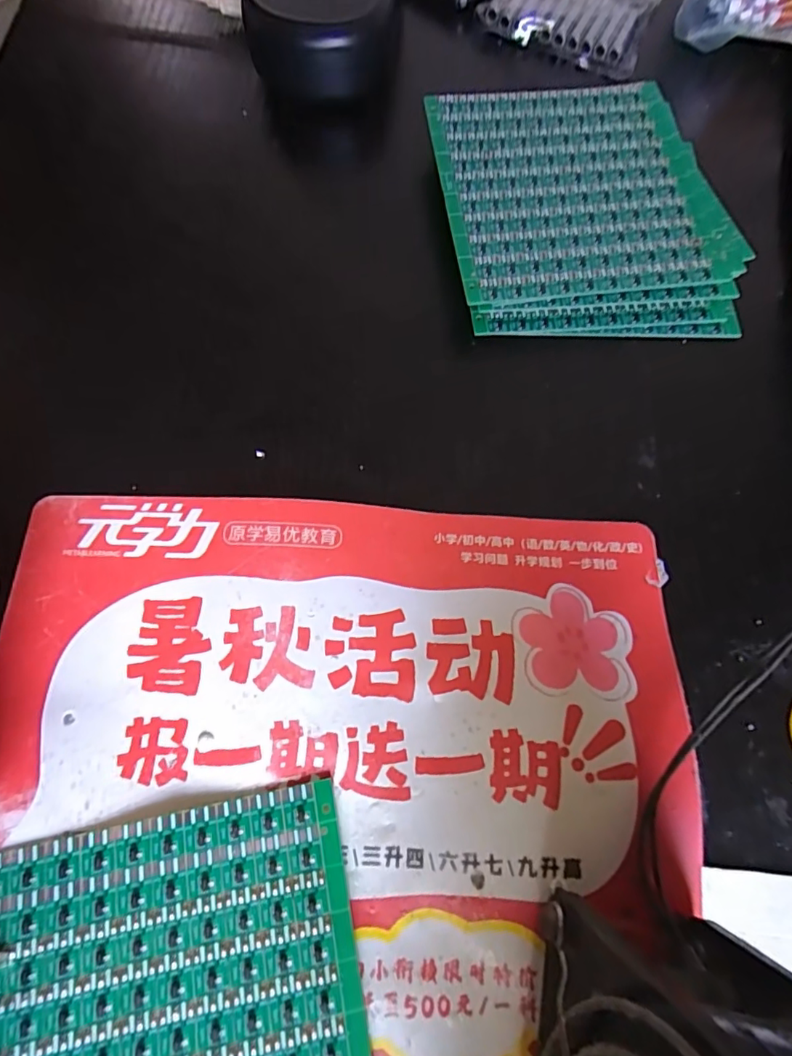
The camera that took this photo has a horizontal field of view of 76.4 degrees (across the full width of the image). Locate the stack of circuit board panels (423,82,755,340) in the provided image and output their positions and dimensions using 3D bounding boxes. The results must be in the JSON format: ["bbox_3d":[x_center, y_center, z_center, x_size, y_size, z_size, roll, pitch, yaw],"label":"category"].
[{"bbox_3d":[0.070,-0.120,0.188,0.101,0.011,0.103,-6,75,-4],"label":"stack of circuit board panels"}]

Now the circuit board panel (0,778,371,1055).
[{"bbox_3d":[-0.053,0.122,0.114,0.092,0.004,0.099,-10,71,-5],"label":"circuit board panel"}]

